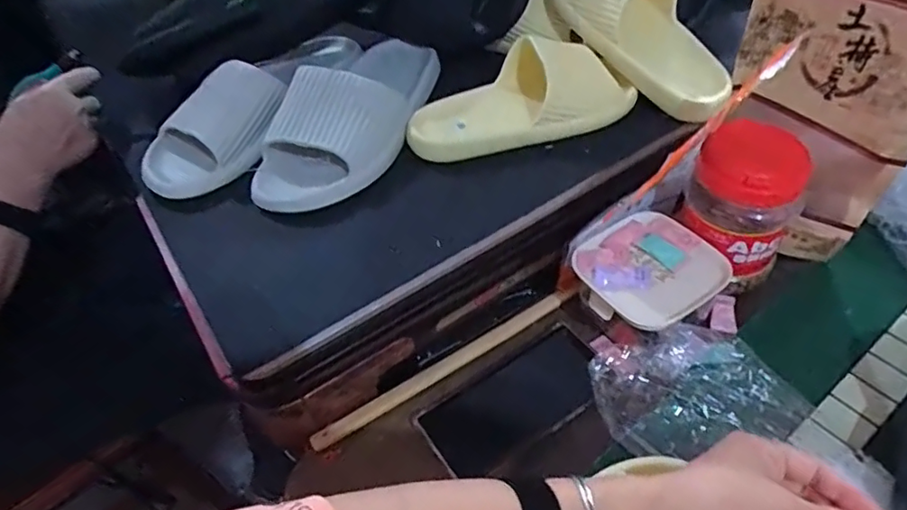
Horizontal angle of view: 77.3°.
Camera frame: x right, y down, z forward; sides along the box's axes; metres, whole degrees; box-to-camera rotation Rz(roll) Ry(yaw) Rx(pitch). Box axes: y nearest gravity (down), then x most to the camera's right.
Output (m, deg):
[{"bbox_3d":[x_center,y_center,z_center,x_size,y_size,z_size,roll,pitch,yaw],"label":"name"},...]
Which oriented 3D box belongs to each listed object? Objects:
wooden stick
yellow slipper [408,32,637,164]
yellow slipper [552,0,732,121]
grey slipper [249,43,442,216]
[{"bbox_3d":[-0.006,0.101,0.522,0.267,0.010,0.017,-28,51,-18],"label":"wooden stick"},{"bbox_3d":[0.062,-0.159,0.564,0.226,0.062,0.102,-19,49,-11],"label":"yellow slipper"},{"bbox_3d":[0.190,-0.238,0.578,0.097,0.062,0.235,-31,76,-21],"label":"yellow slipper"},{"bbox_3d":[-0.106,-0.144,0.565,0.115,0.066,0.249,13,51,17],"label":"grey slipper"}]

